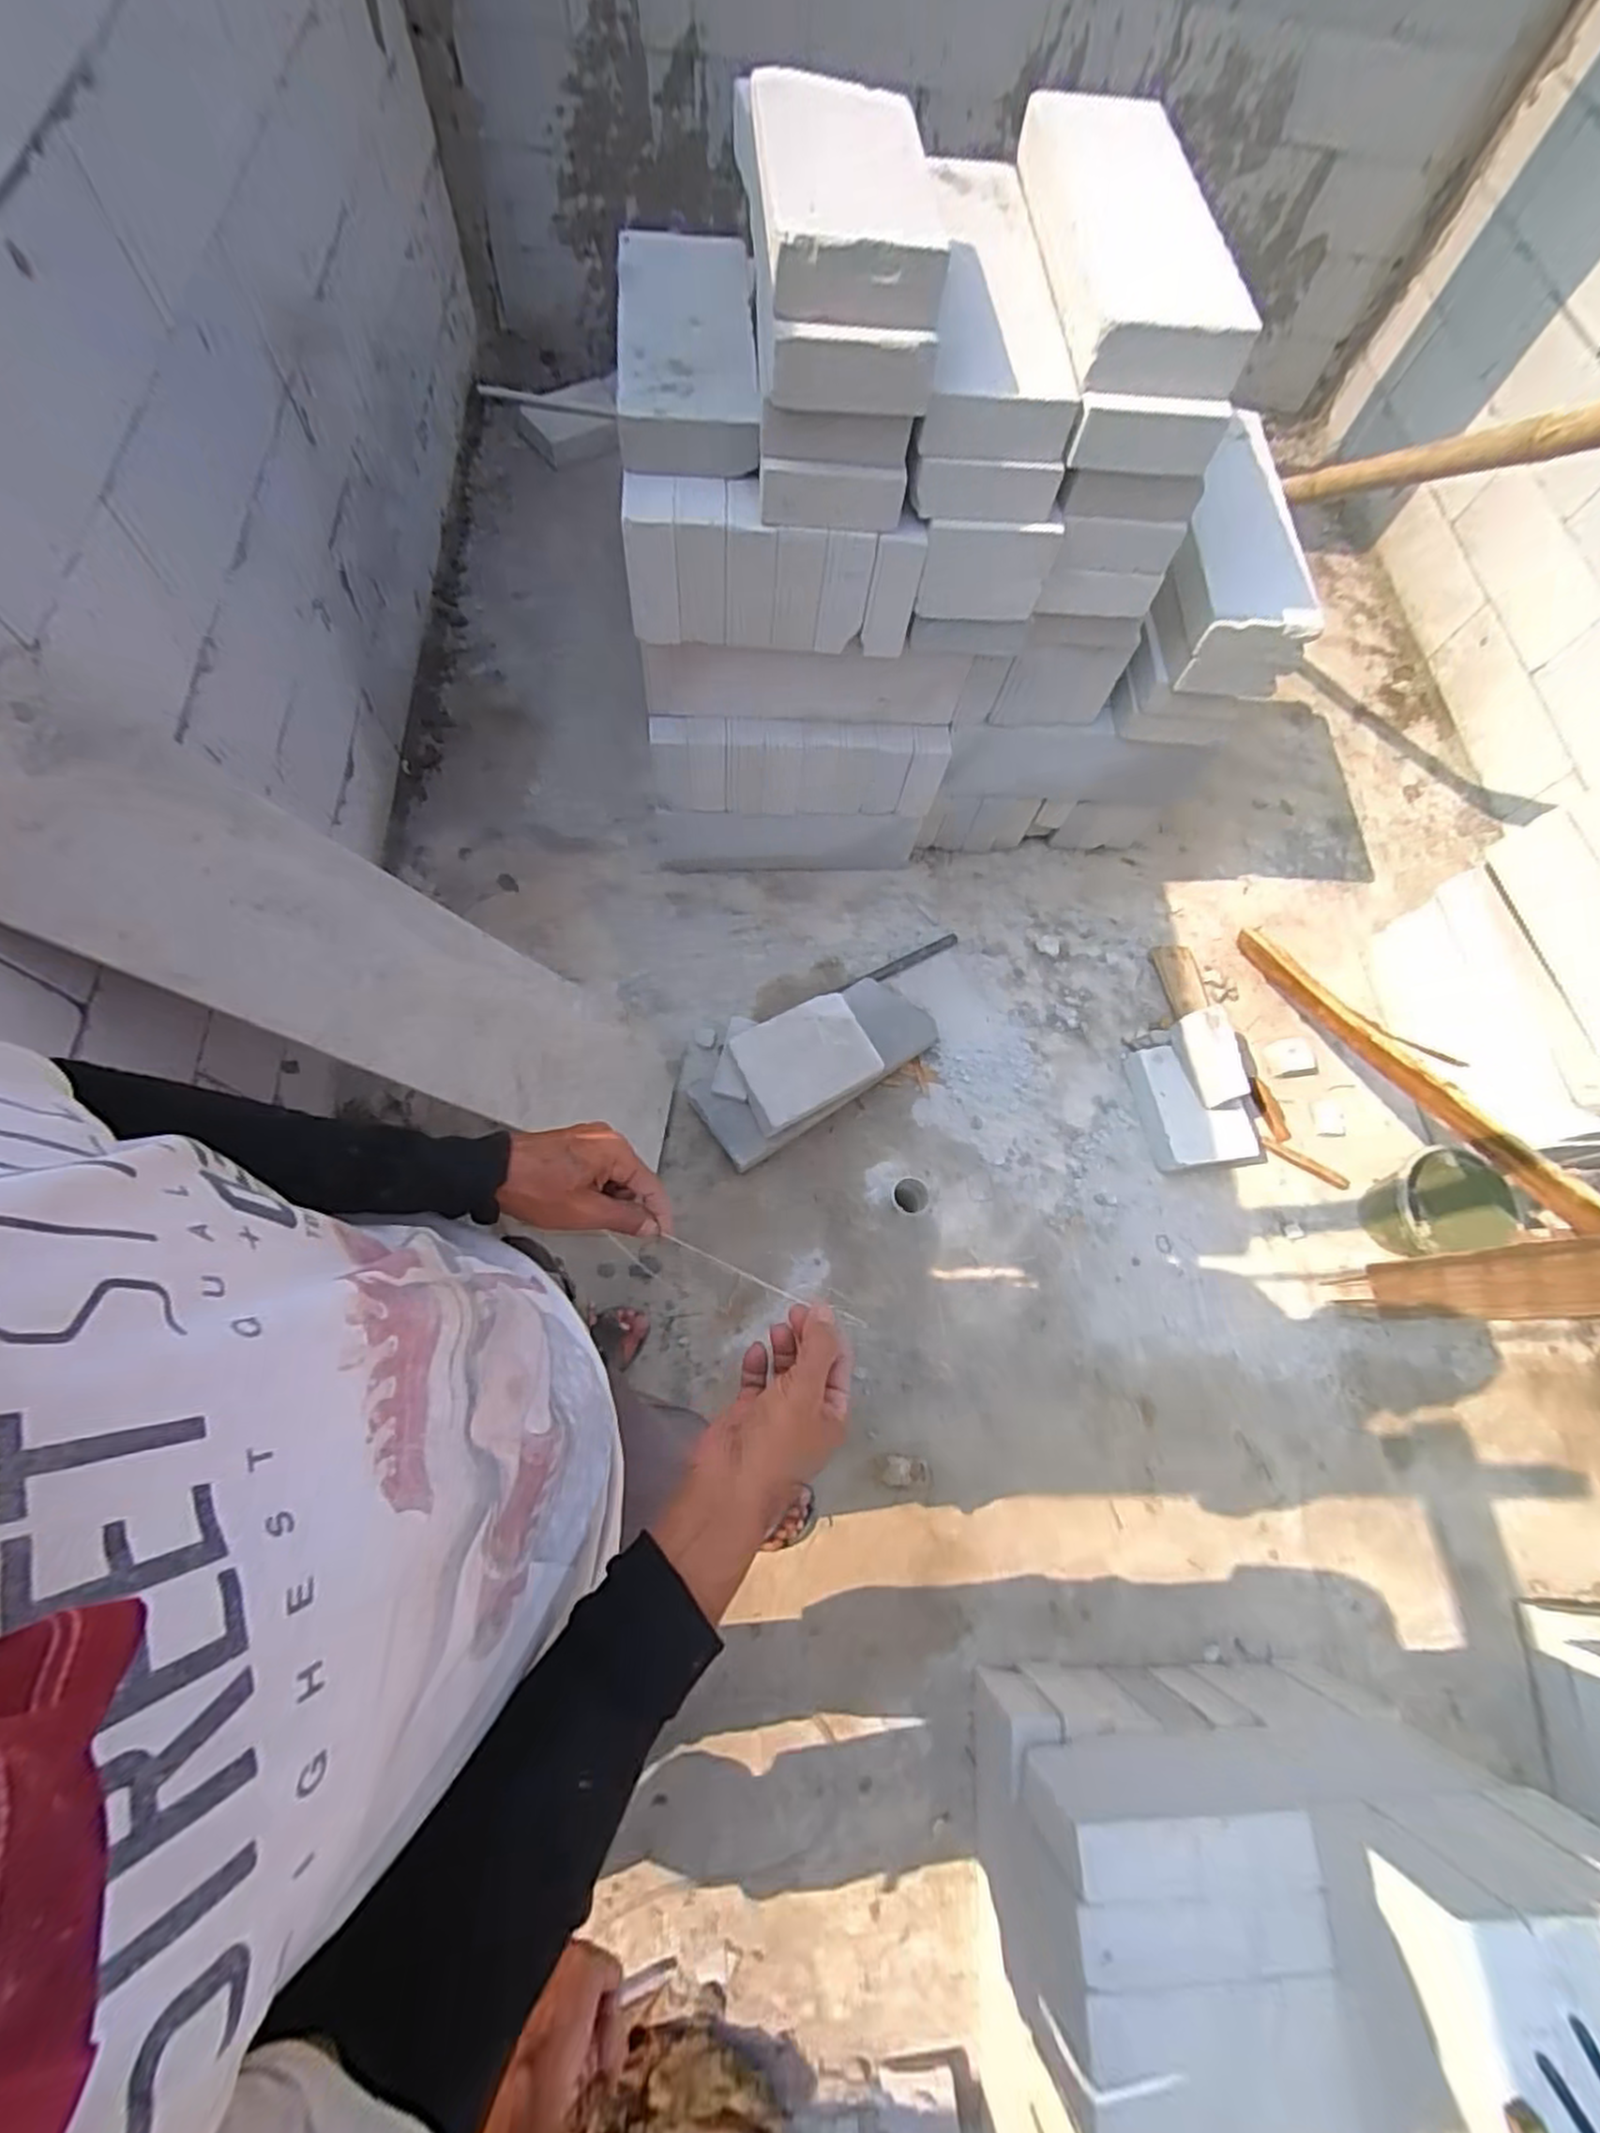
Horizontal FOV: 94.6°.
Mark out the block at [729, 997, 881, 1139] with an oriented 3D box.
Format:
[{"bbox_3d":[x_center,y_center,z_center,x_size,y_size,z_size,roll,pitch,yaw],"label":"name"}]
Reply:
[{"bbox_3d":[0.013,-0.010,1.523,0.282,0.068,0.214,-23,72,-10],"label":"block"}]

